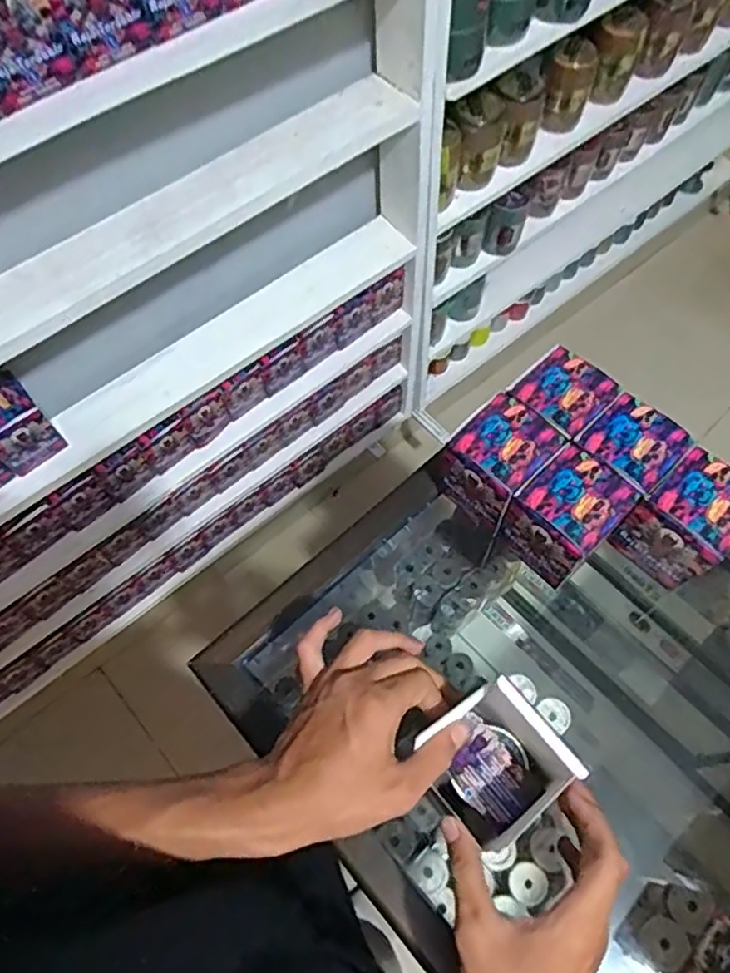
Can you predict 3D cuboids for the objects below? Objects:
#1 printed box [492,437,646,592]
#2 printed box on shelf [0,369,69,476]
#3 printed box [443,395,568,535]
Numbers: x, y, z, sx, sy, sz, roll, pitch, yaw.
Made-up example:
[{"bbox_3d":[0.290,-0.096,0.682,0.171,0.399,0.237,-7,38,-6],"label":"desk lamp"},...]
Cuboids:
[{"bbox_3d":[0.166,0.025,0.533,0.078,0.075,0.071,-41,69,-16],"label":"printed box"},{"bbox_3d":[-0.425,-0.078,0.769,0.073,0.104,0.077,-39,68,-16],"label":"printed box on shelf"},{"bbox_3d":[0.116,-0.019,0.561,0.070,0.082,0.077,41,72,20],"label":"printed box"}]

